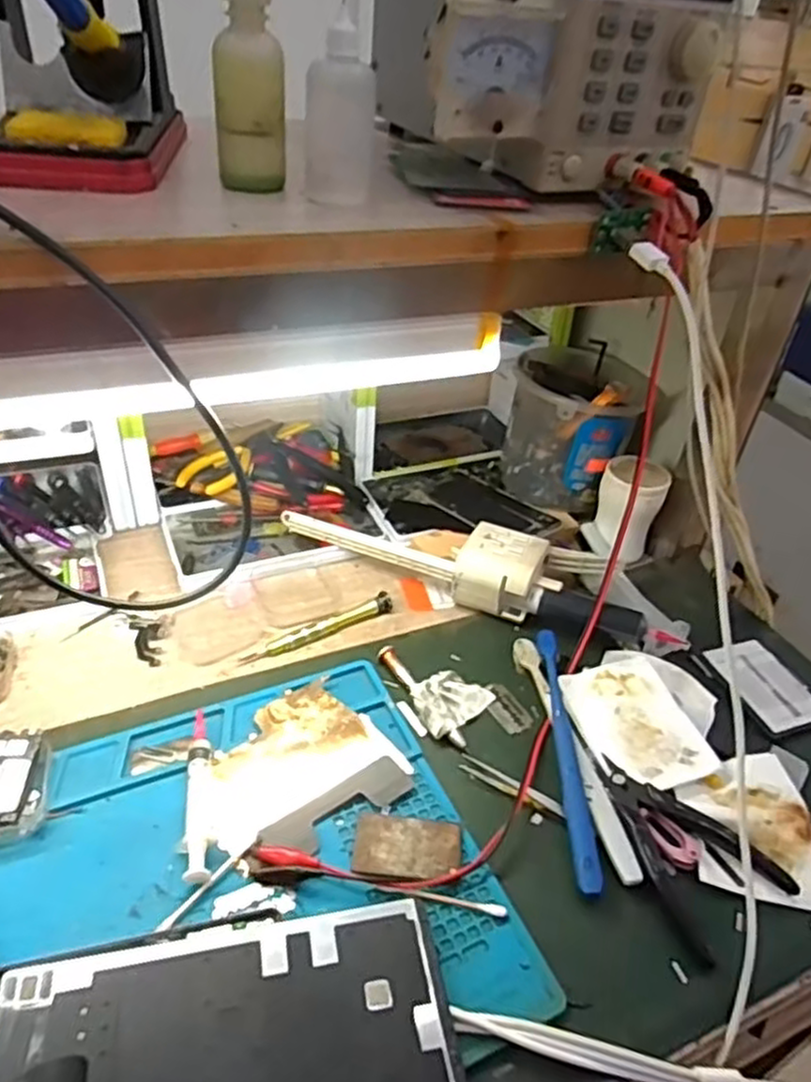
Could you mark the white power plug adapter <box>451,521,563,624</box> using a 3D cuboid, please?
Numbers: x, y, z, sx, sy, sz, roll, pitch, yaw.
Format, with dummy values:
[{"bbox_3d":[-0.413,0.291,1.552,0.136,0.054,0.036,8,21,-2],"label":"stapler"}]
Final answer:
[{"bbox_3d":[0.081,0.029,0.589,0.079,0.053,0.063,16,39,13],"label":"white power plug adapter"}]

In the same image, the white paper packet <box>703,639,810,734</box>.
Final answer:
[{"bbox_3d":[0.268,0.106,0.545,0.056,0.006,0.078,-8,40,-17],"label":"white paper packet"}]

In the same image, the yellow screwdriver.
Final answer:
[{"bbox_3d":[-0.064,0.065,0.555,0.125,0.013,0.016,-22,45,-31],"label":"yellow screwdriver"}]

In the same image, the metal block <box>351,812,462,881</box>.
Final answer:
[{"bbox_3d":[0.002,0.176,0.424,0.061,0.005,0.039,6,38,1],"label":"metal block"}]

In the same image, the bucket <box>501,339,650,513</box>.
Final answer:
[{"bbox_3d":[0.155,-0.104,0.698,0.108,0.127,0.122,21,40,19],"label":"bucket"}]

